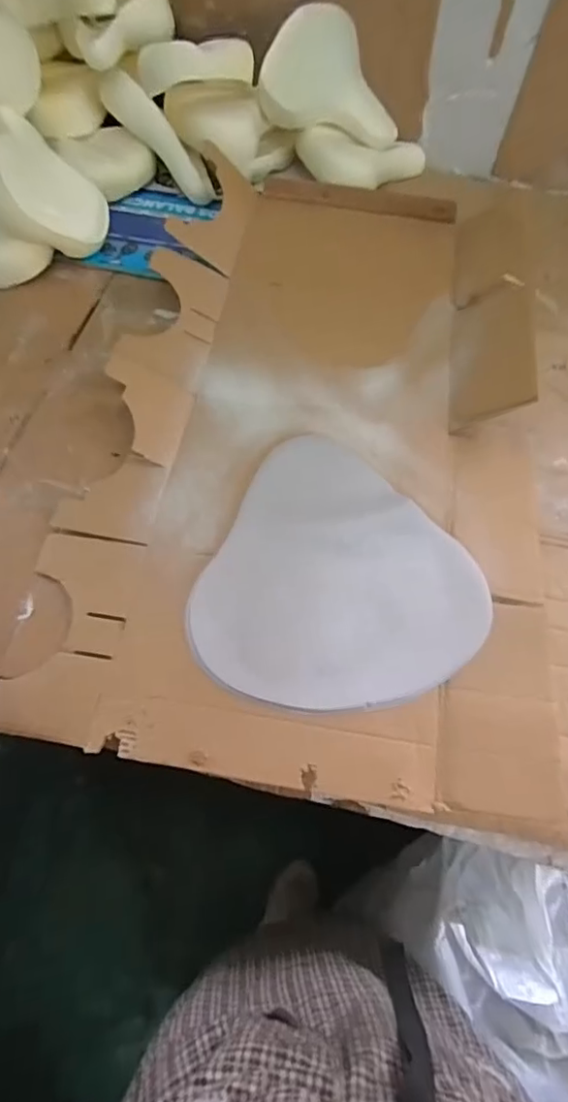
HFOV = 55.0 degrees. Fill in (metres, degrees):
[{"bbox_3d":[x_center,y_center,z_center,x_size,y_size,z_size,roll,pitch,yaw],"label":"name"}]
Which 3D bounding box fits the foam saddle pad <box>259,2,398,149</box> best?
[{"bbox_3d":[0.083,-0.822,0.948,0.238,0.168,0.065,7,33,0],"label":"foam saddle pad"}]

